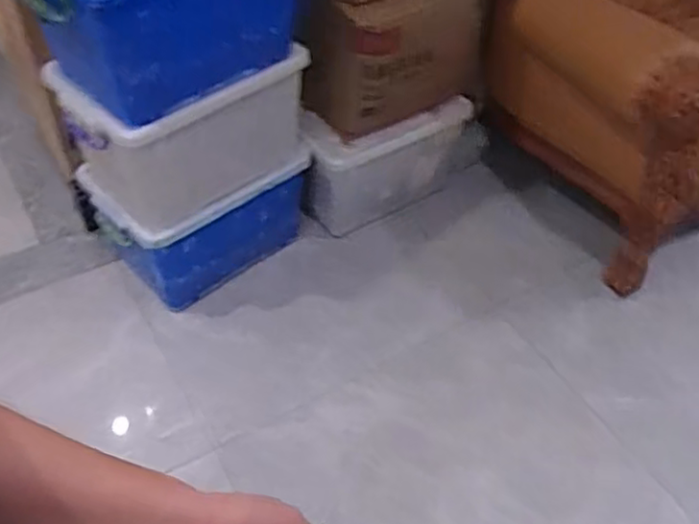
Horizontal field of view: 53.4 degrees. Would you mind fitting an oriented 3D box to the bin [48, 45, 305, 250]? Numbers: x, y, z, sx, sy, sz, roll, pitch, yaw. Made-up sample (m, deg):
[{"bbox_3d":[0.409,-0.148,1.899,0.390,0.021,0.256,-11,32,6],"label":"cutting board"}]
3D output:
[{"bbox_3d":[-0.361,-0.310,1.561,0.464,0.310,0.312,-33,56,-29],"label":"bin"}]

